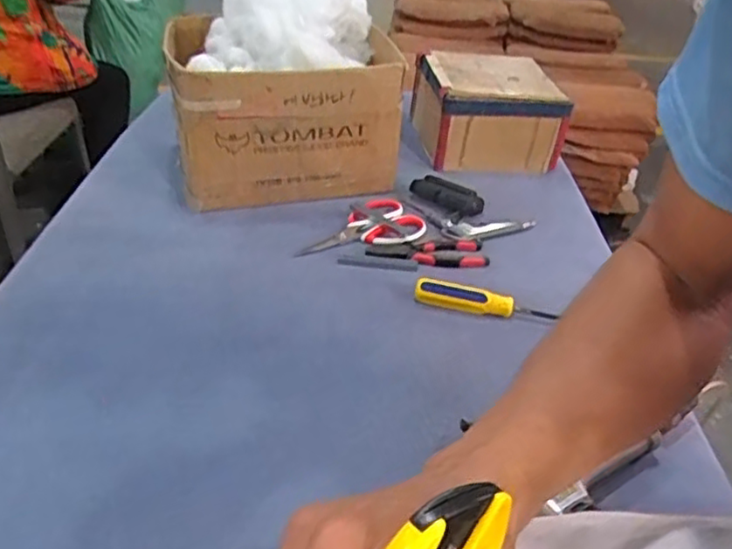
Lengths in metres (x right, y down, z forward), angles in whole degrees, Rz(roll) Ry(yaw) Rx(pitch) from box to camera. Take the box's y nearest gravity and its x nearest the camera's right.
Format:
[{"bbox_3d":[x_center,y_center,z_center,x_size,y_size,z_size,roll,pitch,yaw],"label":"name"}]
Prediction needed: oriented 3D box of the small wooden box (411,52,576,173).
[{"bbox_3d":[0.197,-0.267,1.089,0.201,0.132,0.172,-4,36,-12],"label":"small wooden box"}]

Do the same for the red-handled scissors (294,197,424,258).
[{"bbox_3d":[-0.012,-0.058,0.876,0.169,0.016,0.104,-16,40,-26],"label":"red-handled scissors"}]

